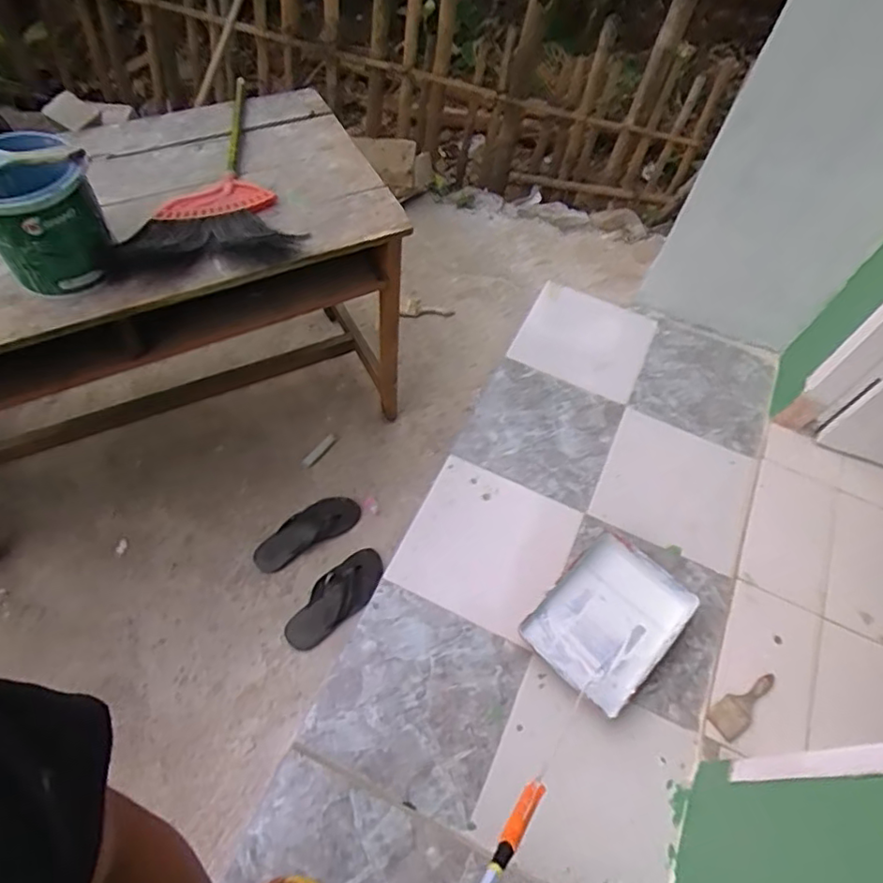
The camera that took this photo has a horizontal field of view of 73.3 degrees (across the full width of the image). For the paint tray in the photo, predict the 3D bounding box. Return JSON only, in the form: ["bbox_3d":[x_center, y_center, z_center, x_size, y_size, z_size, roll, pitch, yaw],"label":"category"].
[{"bbox_3d":[0.396,0.417,1.412,0.278,0.077,0.373,42,63,18],"label":"paint tray"}]

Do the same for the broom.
[{"bbox_3d":[-0.506,-0.524,1.185,0.345,0.057,0.534,-17,62,-16],"label":"broom"}]

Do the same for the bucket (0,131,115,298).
[{"bbox_3d":[-0.642,-0.360,0.960,0.167,0.196,0.153,3,58,-4],"label":"bucket"}]

